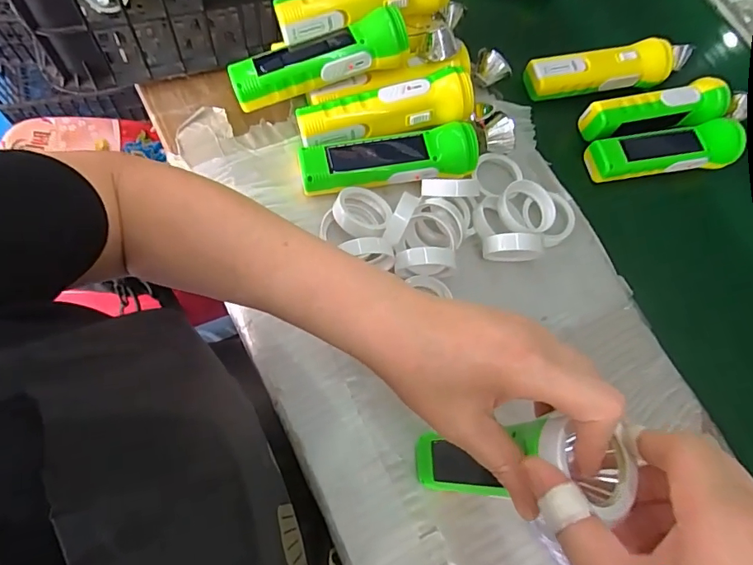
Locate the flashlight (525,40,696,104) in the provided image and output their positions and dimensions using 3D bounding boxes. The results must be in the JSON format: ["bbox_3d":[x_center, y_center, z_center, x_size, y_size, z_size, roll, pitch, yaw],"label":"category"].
[{"bbox_3d":[0.254,-0.231,0.507,0.187,0.038,0.041,-3,71,-9],"label":"flashlight"}]

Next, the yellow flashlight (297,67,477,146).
[{"bbox_3d":[0.007,-0.161,0.441,0.161,0.050,0.053,-14,73,-12],"label":"yellow flashlight"}]

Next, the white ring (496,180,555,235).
[{"bbox_3d":[0.142,-0.069,0.436,0.056,0.014,0.048,9,69,-6],"label":"white ring"}]

